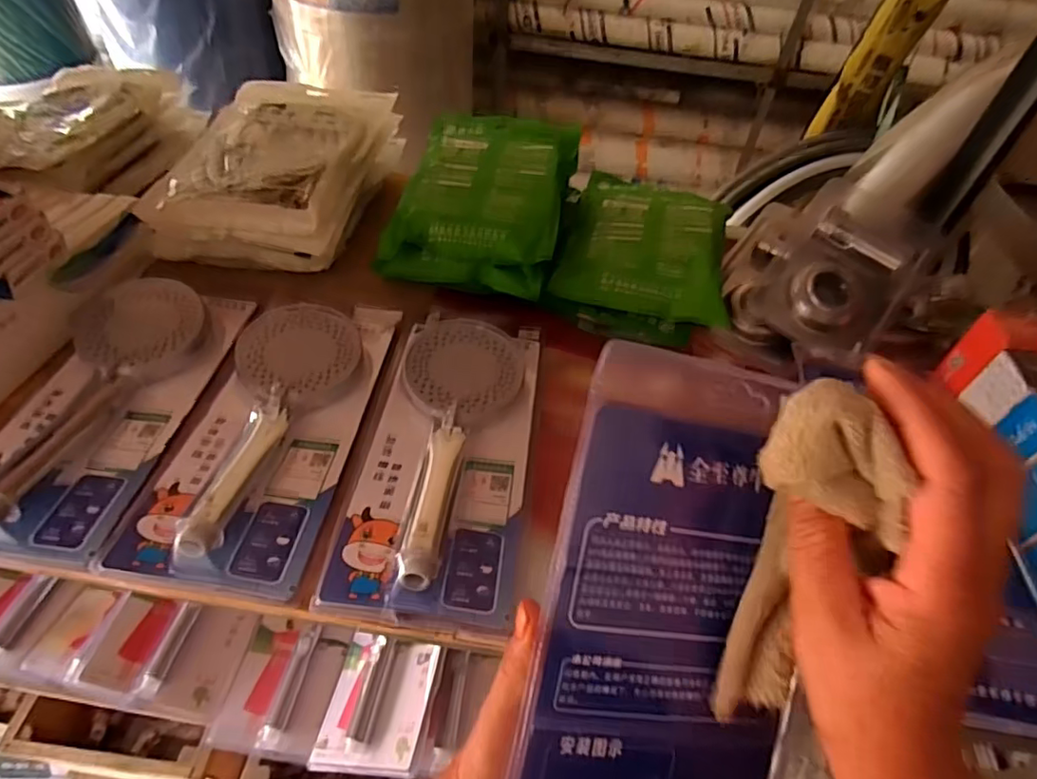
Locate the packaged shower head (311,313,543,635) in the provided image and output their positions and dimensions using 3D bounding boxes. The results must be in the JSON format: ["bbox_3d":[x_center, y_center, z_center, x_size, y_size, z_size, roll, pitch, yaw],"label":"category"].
[{"bbox_3d":[-0.055,0.041,0.459,0.131,0.040,0.276,7,48,0],"label":"packaged shower head"}]

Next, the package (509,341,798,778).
[{"bbox_3d":[0.068,0.149,0.267,0.137,0.033,0.318,11,91,-15],"label":"package"}]

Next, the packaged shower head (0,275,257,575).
[{"bbox_3d":[-0.337,0.004,0.474,0.132,0.043,0.280,7,48,1],"label":"packaged shower head"}]

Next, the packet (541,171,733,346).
[{"bbox_3d":[0.145,-0.168,0.659,0.182,0.058,0.268,14,48,6],"label":"packet"}]

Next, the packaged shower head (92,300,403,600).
[{"bbox_3d":[-0.199,0.014,0.475,0.133,0.043,0.300,7,48,0],"label":"packaged shower head"}]

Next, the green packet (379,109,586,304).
[{"bbox_3d":[-0.036,-0.219,0.652,0.179,0.084,0.257,11,48,4],"label":"green packet"}]

